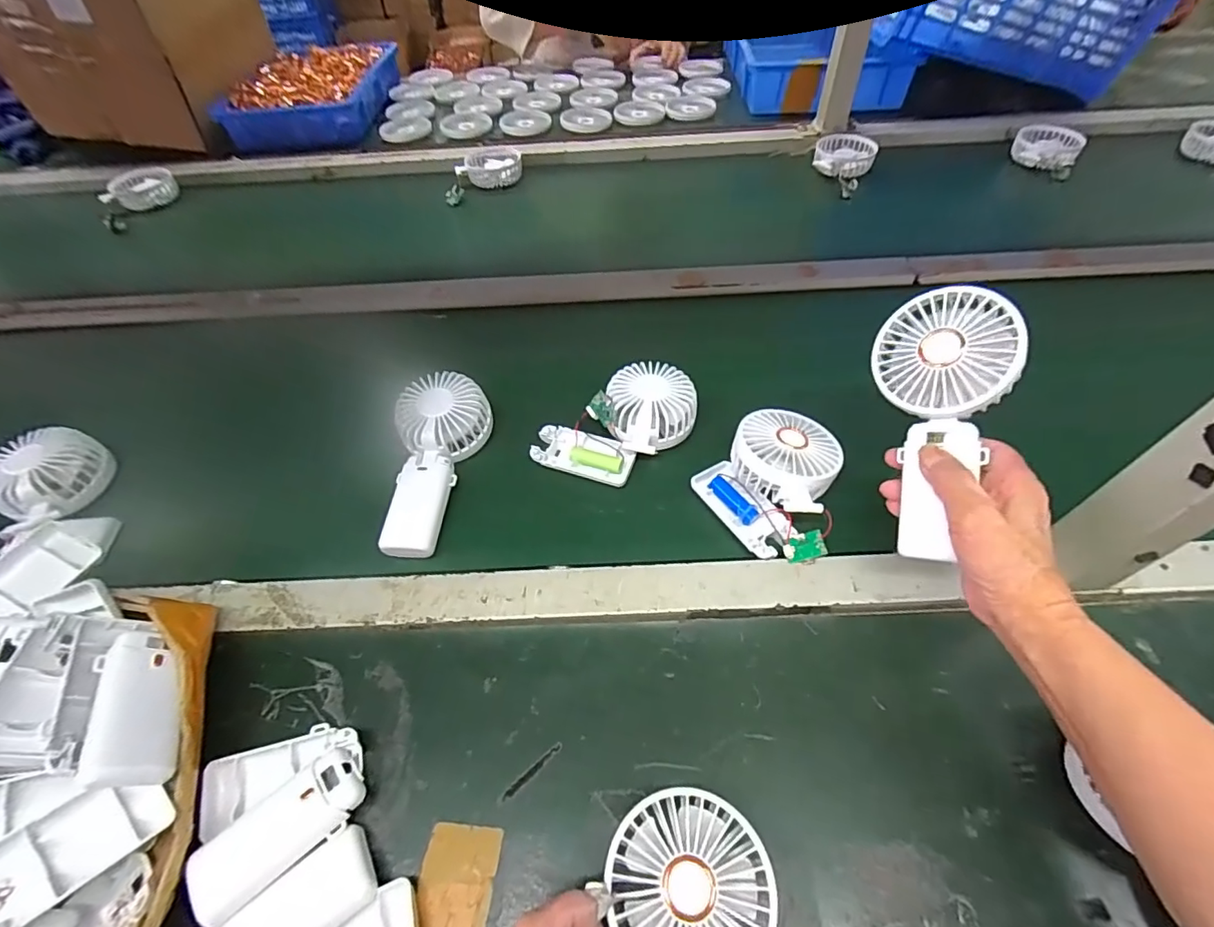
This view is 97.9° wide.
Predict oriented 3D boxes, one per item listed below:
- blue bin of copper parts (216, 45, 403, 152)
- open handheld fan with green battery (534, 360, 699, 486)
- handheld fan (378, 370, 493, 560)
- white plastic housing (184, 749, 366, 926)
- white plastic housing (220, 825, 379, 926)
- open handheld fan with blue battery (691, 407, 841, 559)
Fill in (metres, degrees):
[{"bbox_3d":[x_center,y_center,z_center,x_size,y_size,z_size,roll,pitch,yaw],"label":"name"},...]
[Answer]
[{"bbox_3d":[-0.535,-0.675,0.983,0.256,0.097,0.318,-6,54,0],"label":"blue bin of copper parts"},{"bbox_3d":[0.012,-0.033,0.502,0.154,0.062,0.084,-30,58,-17],"label":"open handheld fan with green battery"},{"bbox_3d":[-0.160,0.000,0.484,0.077,0.040,0.179,3,63,8],"label":"handheld fan"},{"bbox_3d":[-0.197,0.218,0.316,0.093,0.013,0.043,-37,60,-21],"label":"white plastic housing"},{"bbox_3d":[-0.179,0.258,0.299,0.093,0.021,0.040,-33,59,-19],"label":"white plastic housing"},{"bbox_3d":[0.136,0.011,0.449,0.107,0.054,0.122,15,57,14],"label":"open handheld fan with blue battery"}]

